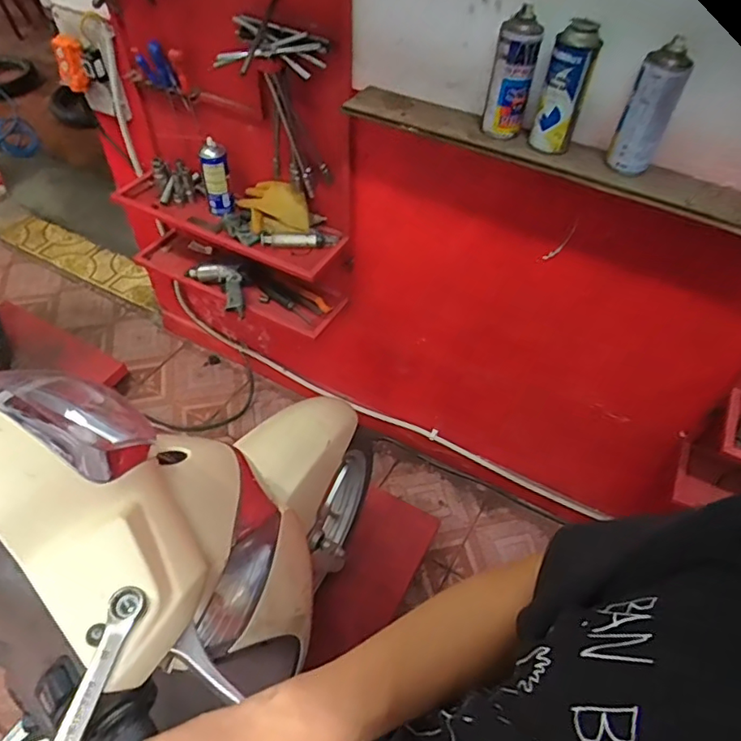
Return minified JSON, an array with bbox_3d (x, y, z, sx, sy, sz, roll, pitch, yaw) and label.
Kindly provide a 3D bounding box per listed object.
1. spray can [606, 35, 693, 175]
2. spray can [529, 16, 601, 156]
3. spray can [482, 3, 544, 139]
[{"bbox_3d":[0.420,-0.392,0.839,0.067,0.169,0.076,21,53,14],"label":"spray can"},{"bbox_3d":[0.301,-0.437,0.862,0.065,0.170,0.071,17,52,12],"label":"spray can"},{"bbox_3d":[0.227,-0.473,0.890,0.062,0.163,0.078,12,51,8],"label":"spray can"}]

